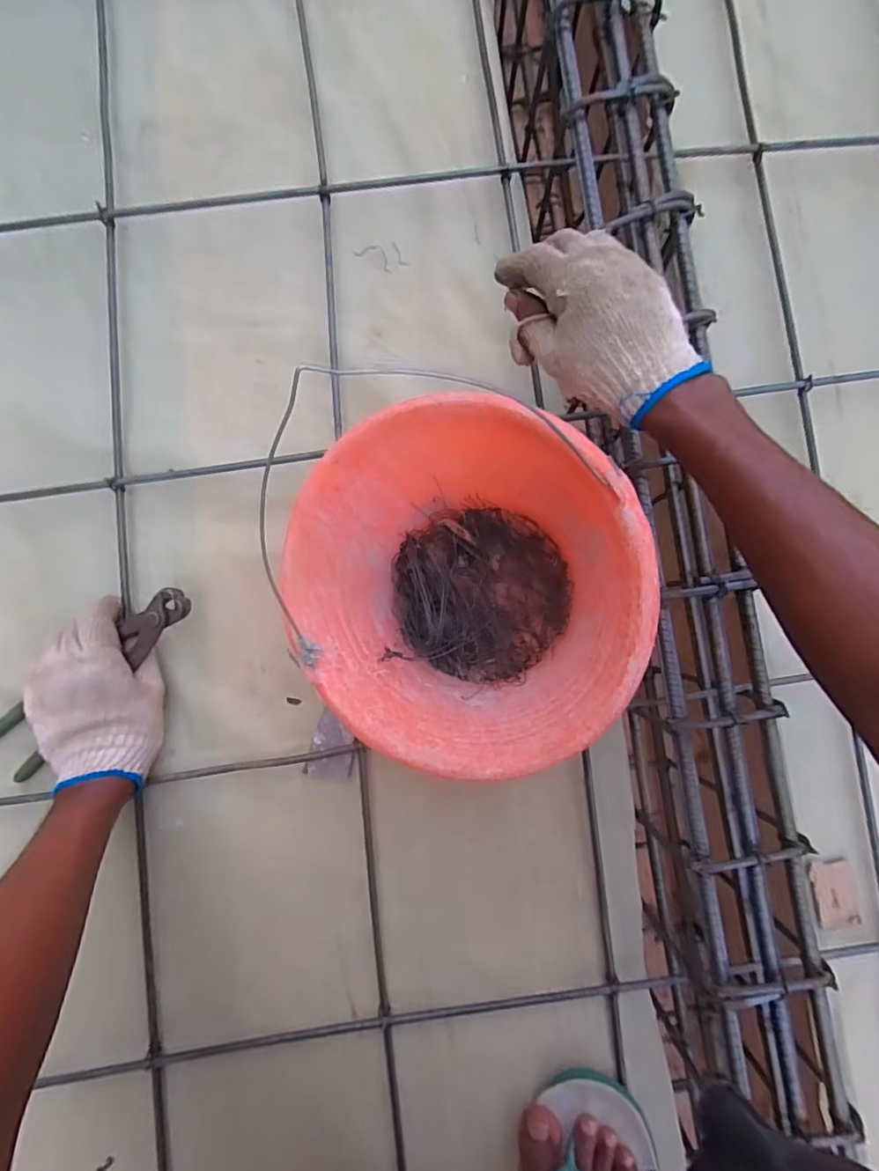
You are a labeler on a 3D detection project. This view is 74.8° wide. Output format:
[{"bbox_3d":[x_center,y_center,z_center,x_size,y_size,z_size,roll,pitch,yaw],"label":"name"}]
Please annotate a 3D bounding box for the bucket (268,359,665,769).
[{"bbox_3d":[0.012,0.004,0.445,0.222,0.198,0.243,0,85,-3],"label":"bucket"}]

